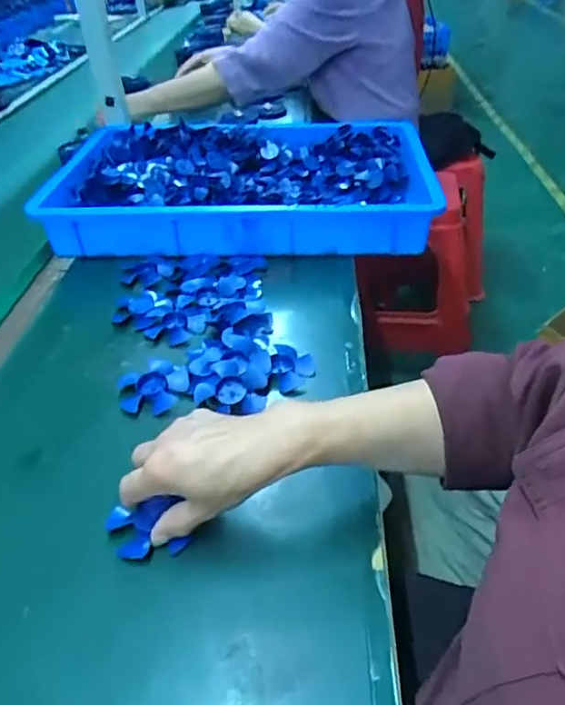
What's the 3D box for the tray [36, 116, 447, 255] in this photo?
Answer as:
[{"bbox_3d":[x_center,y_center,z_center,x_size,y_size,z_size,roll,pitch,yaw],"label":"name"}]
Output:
[{"bbox_3d":[-0.054,-0.276,0.900,0.559,0.090,0.373,-1,38,5],"label":"tray"}]

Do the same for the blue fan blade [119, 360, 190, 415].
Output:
[{"bbox_3d":[-0.131,0.035,0.585,0.069,0.013,0.069,-12,38,-9],"label":"blue fan blade"}]

